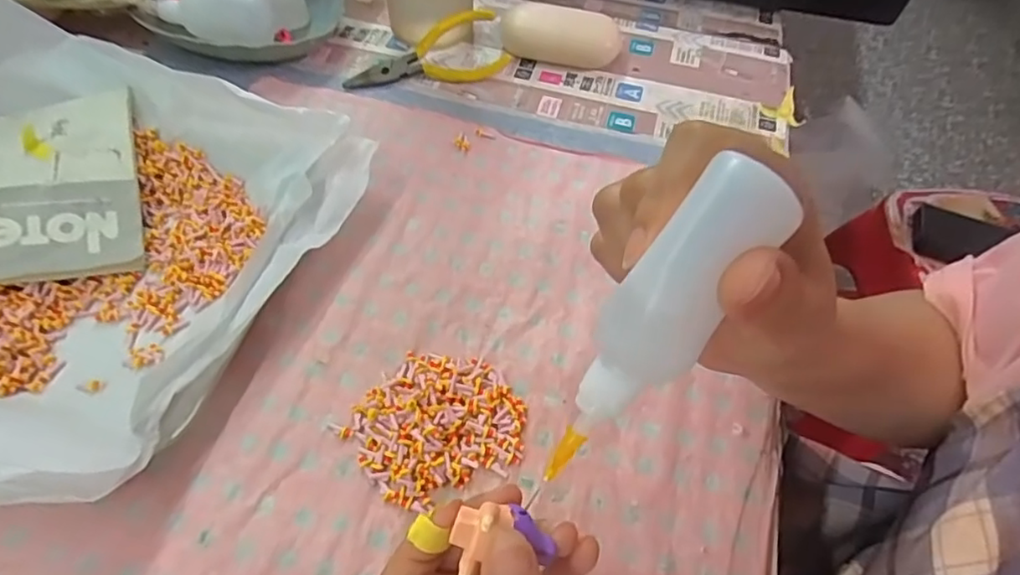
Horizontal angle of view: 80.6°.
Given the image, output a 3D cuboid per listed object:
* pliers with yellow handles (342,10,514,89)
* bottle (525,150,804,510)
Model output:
[{"bbox_3d":[-0.065,-0.176,0.467,0.127,0.017,0.052,-20,95,-13],"label":"pliers with yellow handles"},{"bbox_3d":[0.038,0.014,0.166,0.023,0.104,0.027,39,20,24],"label":"bottle"}]

